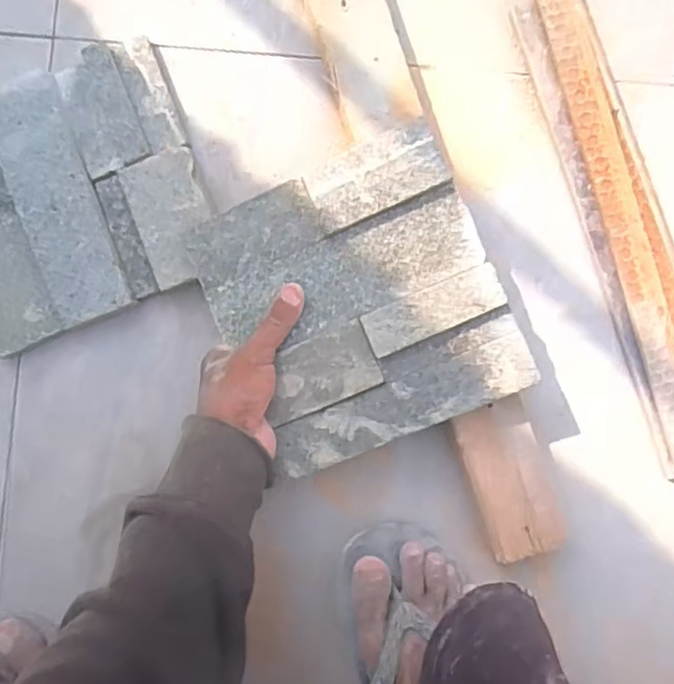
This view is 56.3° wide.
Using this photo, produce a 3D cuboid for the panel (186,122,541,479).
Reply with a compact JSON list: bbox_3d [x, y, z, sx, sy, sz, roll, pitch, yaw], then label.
[{"bbox_3d":[0.013,-0.027,0.445,0.189,0.033,0.198,-23,88,2],"label":"panel"}]

